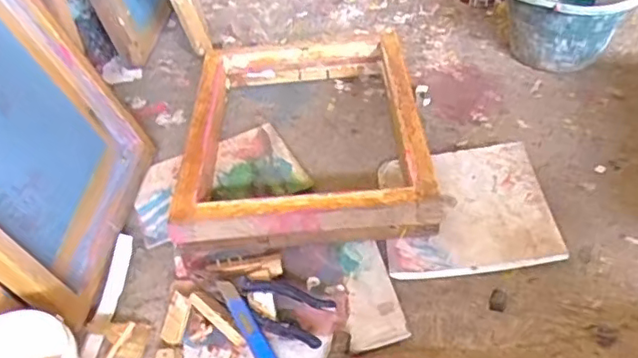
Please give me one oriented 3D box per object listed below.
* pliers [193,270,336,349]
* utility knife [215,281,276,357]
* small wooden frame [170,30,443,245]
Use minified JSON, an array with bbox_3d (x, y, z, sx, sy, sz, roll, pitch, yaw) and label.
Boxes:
[{"bbox_3d":[-0.073,0.147,0.735,0.184,0.026,0.062,21,69,20],"label":"pliers"},{"bbox_3d":[-0.076,0.192,0.706,0.031,0.015,0.161,-25,72,-19],"label":"utility knife"},{"bbox_3d":[-0.019,-0.072,0.954,0.366,0.085,0.430,-3,44,3],"label":"small wooden frame"}]

